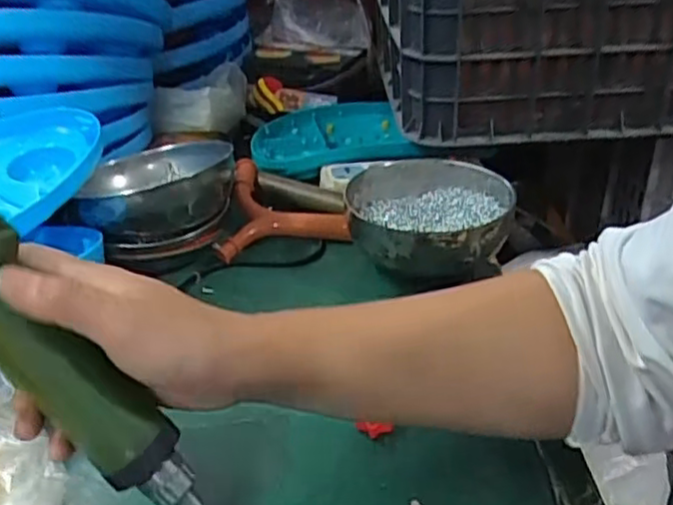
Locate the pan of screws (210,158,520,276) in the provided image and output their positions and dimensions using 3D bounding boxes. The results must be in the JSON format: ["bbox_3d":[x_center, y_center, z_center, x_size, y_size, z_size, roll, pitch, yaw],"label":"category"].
[{"bbox_3d":[0.023,-0.035,0.607,0.255,0.059,0.150,3,30,9],"label":"pan of screws"}]

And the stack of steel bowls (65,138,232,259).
[{"bbox_3d":[-0.154,-0.050,0.609,0.115,0.058,0.149,13,34,25],"label":"stack of steel bowls"}]

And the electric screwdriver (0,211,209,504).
[{"bbox_3d":[-0.140,0.045,0.325,0.044,0.264,0.032,-29,16,32],"label":"electric screwdriver"}]

